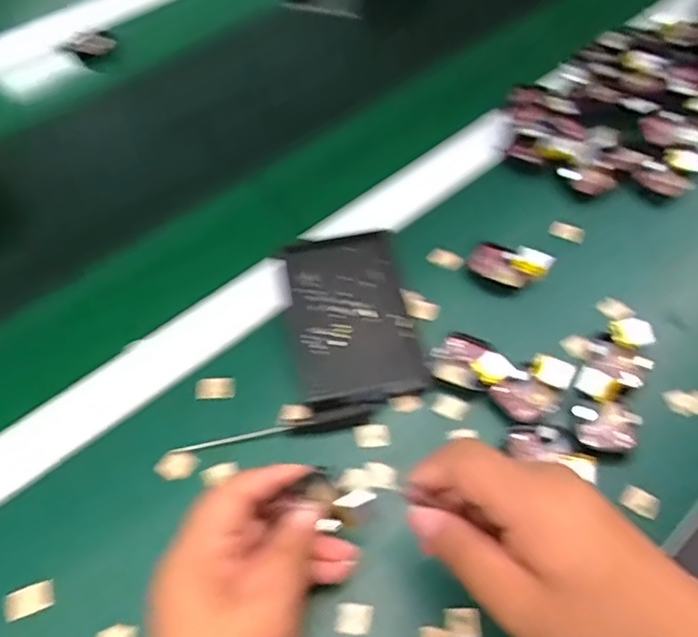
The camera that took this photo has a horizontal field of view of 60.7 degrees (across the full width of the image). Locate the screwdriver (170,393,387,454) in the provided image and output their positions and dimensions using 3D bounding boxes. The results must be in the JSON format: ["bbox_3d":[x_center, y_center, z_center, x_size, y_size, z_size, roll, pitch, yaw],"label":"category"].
[{"bbox_3d":[-0.045,0.069,0.403,0.141,0.016,0.021,-9,57,-4],"label":"screwdriver"}]

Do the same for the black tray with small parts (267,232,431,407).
[{"bbox_3d":[0.001,-0.003,0.440,0.089,0.021,0.133,-9,57,-5],"label":"black tray with small parts"}]

